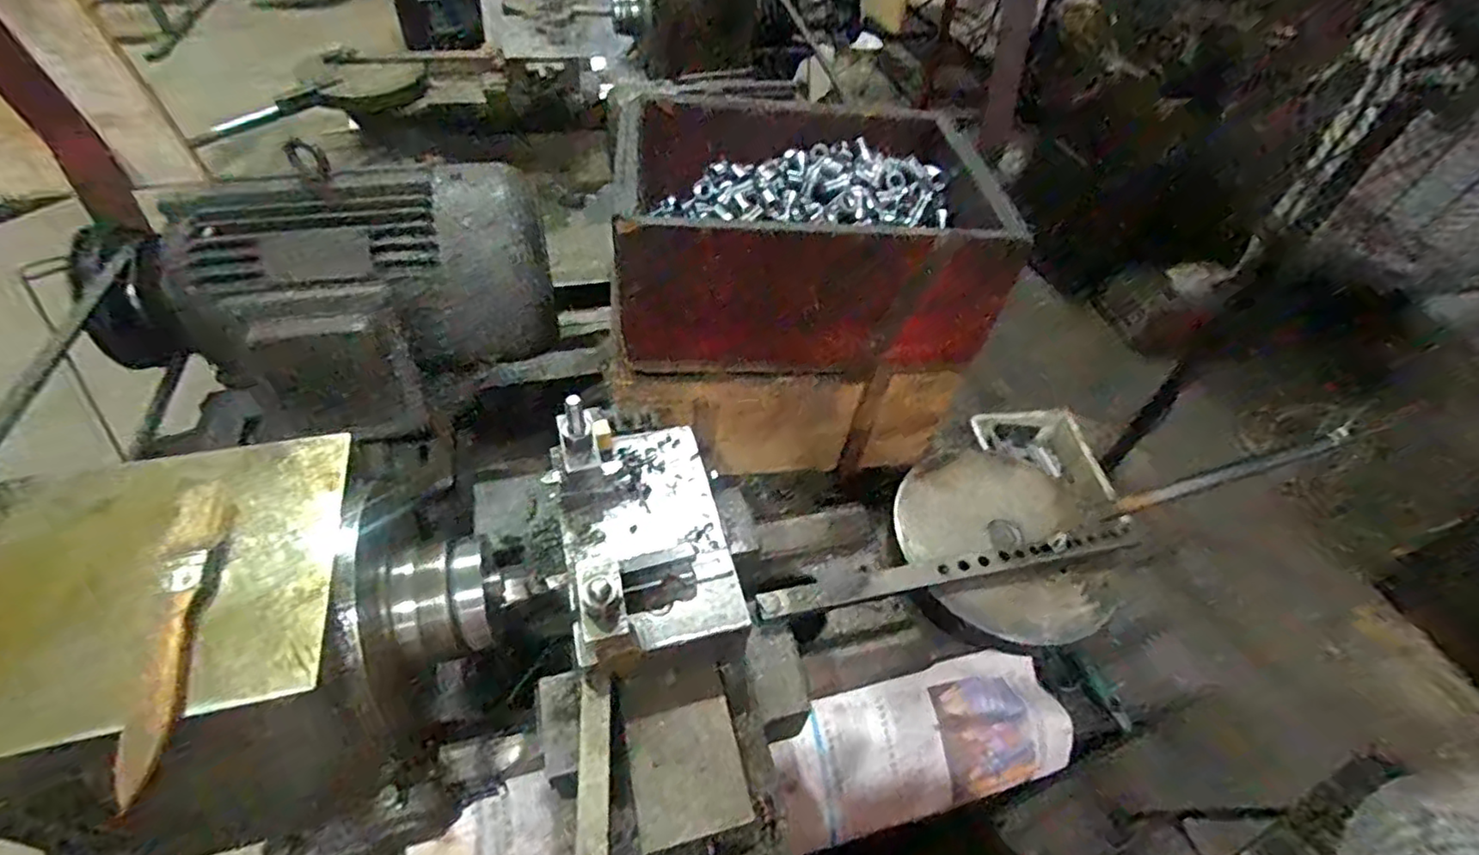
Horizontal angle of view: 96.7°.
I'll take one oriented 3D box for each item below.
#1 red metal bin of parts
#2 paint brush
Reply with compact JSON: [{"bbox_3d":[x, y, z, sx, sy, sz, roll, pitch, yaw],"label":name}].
[{"bbox_3d":[0.063,-0.180,0.644,0.339,0.141,0.218,1,48,-5],"label":"red metal bin of parts"},{"bbox_3d":[-0.255,0.087,0.299,0.022,0.008,0.152,-10,50,-15],"label":"paint brush"}]

